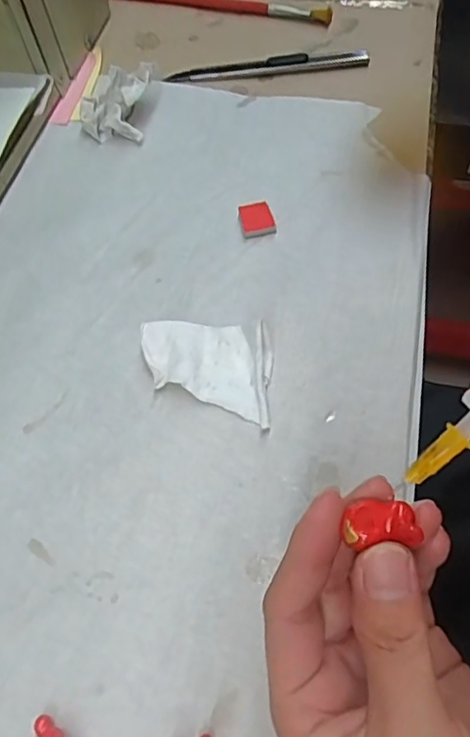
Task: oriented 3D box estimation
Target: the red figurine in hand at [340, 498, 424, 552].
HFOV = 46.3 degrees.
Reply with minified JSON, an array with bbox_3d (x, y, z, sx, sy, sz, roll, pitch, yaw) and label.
[{"bbox_3d":[0.040,0.042,0.152,0.018,0.008,0.013,-4,61,2],"label":"red figurine in hand"}]

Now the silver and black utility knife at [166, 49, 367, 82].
[{"bbox_3d":[0.023,-0.210,0.383,0.138,0.010,0.015,-4,61,1],"label":"silver and black utility knife"}]

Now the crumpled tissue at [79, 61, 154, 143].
[{"bbox_3d":[-0.078,-0.173,0.356,0.044,0.032,0.037,3,62,6],"label":"crumpled tissue"}]

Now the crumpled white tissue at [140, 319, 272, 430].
[{"bbox_3d":[-0.013,-0.006,0.270,0.074,0.020,0.043,20,64,14],"label":"crumpled white tissue"}]

